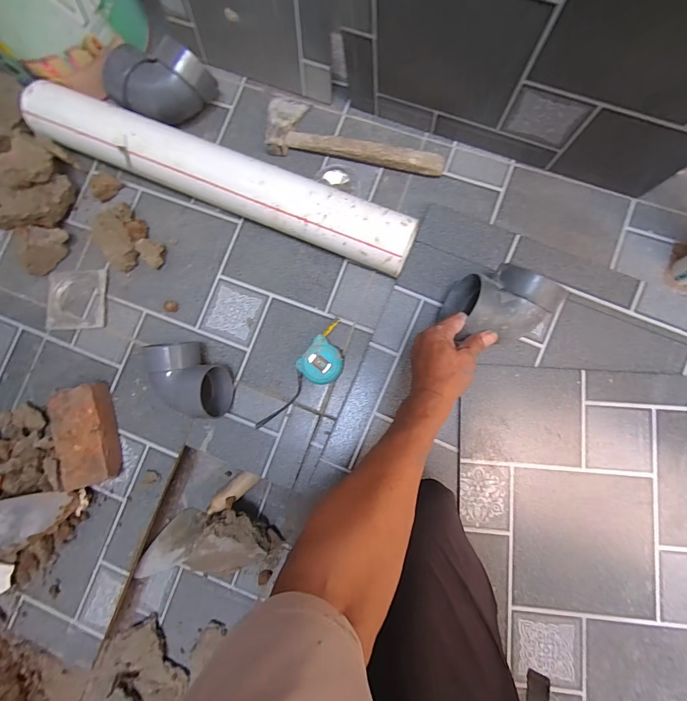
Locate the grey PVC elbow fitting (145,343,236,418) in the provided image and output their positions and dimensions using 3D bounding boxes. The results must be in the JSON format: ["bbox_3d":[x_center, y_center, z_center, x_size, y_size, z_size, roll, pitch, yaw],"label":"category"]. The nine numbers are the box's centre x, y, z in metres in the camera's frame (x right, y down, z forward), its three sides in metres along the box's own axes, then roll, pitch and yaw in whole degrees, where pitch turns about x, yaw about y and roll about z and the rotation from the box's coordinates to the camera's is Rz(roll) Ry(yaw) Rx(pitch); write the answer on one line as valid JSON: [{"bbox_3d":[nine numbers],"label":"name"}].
[{"bbox_3d":[-0.235,0.047,0.554,0.106,0.077,0.120,-9,82,4],"label":"grey PVC elbow fitting"}]

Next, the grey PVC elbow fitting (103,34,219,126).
[{"bbox_3d":[-0.313,-0.455,0.612,0.151,0.091,0.110,-35,82,-2],"label":"grey PVC elbow fitting"}]

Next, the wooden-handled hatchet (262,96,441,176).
[{"bbox_3d":[0.018,-0.369,0.609,0.310,0.027,0.111,11,84,6],"label":"wooden-handled hatchet"}]

